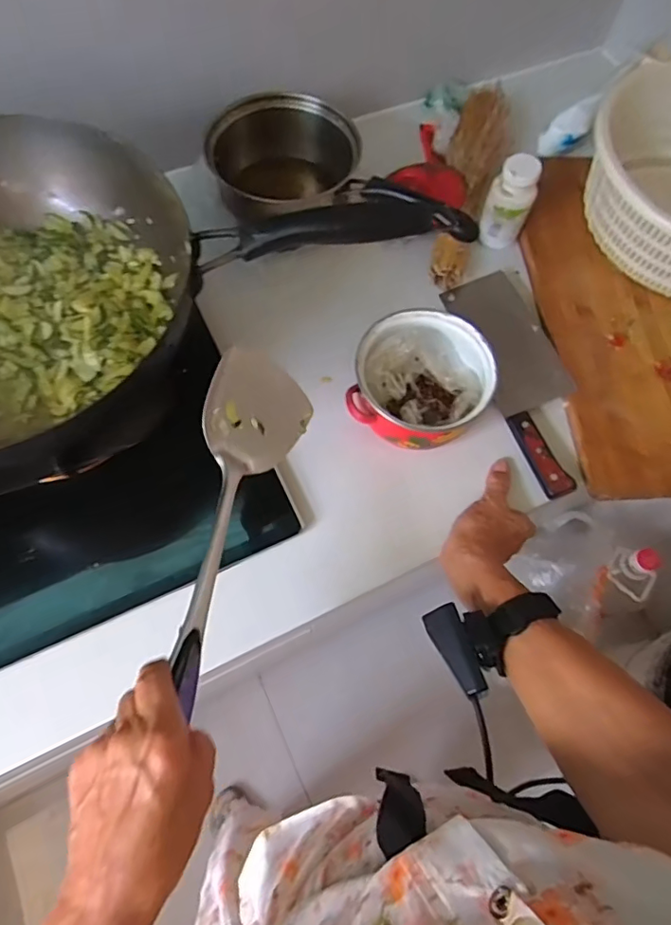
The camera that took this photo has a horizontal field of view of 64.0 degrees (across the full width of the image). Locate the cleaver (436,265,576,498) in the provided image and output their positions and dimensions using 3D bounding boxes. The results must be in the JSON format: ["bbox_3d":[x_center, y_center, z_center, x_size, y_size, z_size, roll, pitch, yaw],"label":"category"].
[{"bbox_3d":[0.214,-0.096,0.606,0.086,0.033,0.278,-15,68,-9],"label":"cleaver"}]

